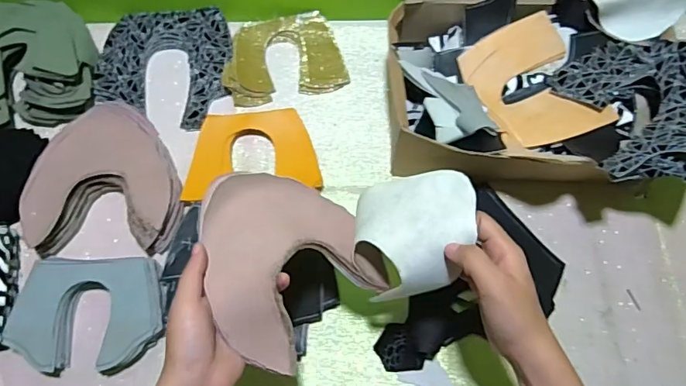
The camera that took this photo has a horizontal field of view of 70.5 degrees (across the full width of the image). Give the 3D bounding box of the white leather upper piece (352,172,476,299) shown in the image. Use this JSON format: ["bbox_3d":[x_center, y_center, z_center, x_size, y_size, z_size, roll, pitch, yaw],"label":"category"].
[{"bbox_3d":[0.063,0.030,0.406,0.108,0.035,0.098,-24,52,27],"label":"white leather upper piece"}]

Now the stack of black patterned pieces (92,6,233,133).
[{"bbox_3d":[-0.249,-0.181,0.681,0.175,0.014,0.183,-1,68,1],"label":"stack of black patterned pieces"}]

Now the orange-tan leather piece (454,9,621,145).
[{"bbox_3d":[0.232,-0.132,0.591,0.120,0.017,0.165,-30,71,9],"label":"orange-tan leather piece"}]

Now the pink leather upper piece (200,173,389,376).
[{"bbox_3d":[-0.046,0.060,0.412,0.135,0.071,0.155,-18,68,-6],"label":"pink leather upper piece"}]

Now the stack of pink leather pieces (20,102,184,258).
[{"bbox_3d":[-0.288,-0.020,0.599,0.178,0.047,0.181,-1,68,0],"label":"stack of pink leather pieces"}]

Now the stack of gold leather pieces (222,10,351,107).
[{"bbox_3d":[-0.087,-0.197,0.695,0.164,0.020,0.137,-12,68,-4],"label":"stack of gold leather pieces"}]

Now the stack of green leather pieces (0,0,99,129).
[{"bbox_3d":[-0.429,-0.181,0.641,0.180,0.072,0.179,-4,68,-1],"label":"stack of green leather pieces"}]

